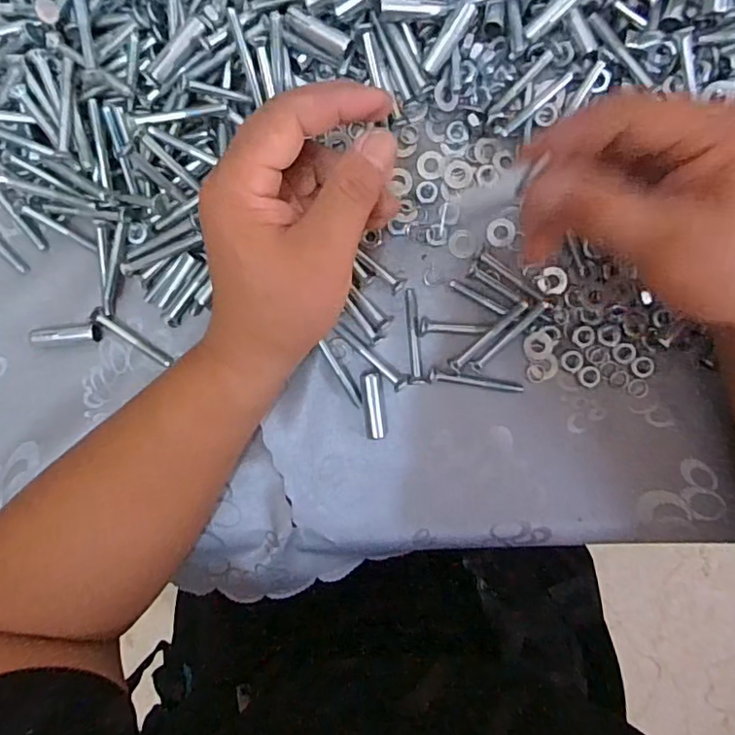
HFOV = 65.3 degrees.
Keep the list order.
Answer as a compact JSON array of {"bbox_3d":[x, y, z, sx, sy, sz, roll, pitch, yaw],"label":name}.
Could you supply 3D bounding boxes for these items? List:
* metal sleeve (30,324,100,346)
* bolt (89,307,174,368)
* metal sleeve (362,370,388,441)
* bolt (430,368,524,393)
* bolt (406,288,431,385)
[{"bbox_3d":[-0.183,-0.020,0.348,0.043,0.007,0.011,-3,93,3],"label":"metal sleeve"},{"bbox_3d":[-0.142,-0.017,0.345,0.053,0.009,0.009,37,94,1],"label":"bolt"},{"bbox_3d":[0.004,0.022,0.342,0.013,0.009,0.040,-6,93,3],"label":"metal sleeve"},{"bbox_3d":[0.064,0.009,0.337,0.055,0.009,0.006,11,94,2],"label":"bolt"},{"bbox_3d":[0.026,-0.018,0.339,0.011,0.007,0.056,-10,93,3],"label":"bolt"}]

